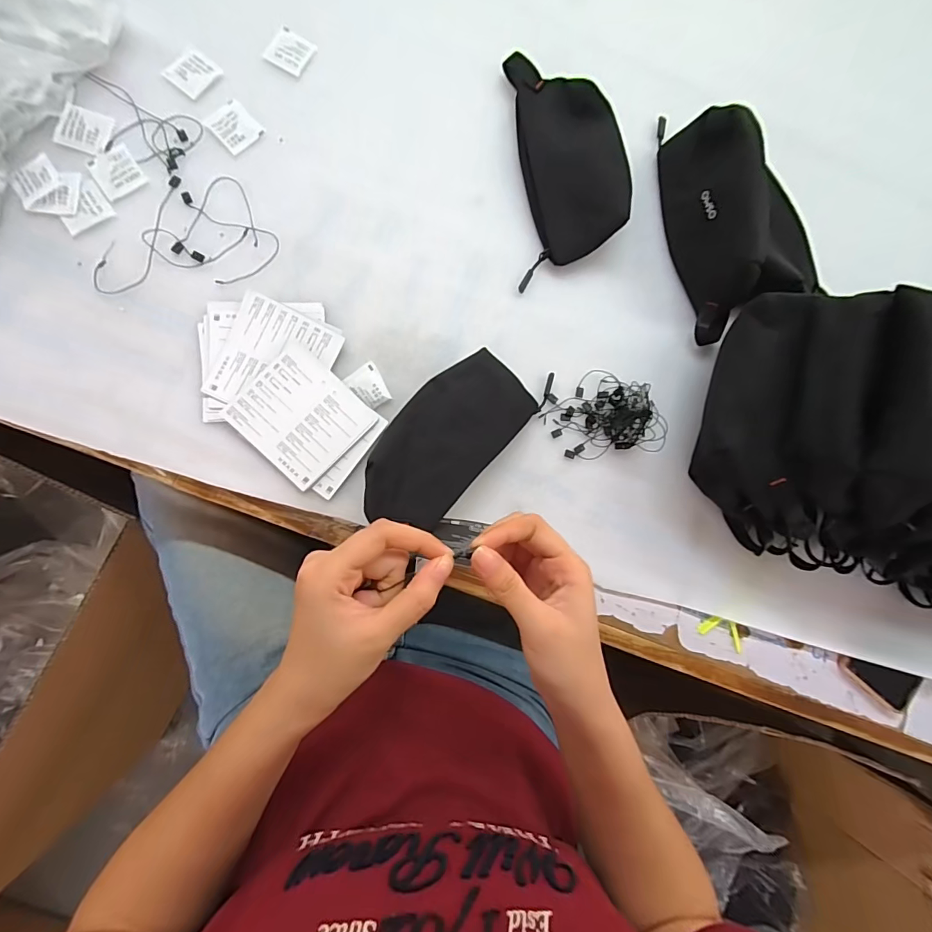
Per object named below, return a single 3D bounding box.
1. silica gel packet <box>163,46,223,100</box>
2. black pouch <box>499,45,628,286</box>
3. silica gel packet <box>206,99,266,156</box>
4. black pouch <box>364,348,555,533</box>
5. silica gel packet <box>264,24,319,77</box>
[{"bbox_3d":[-0.264,-0.381,0.421,0.040,0.004,0.043,38,82,-1],"label":"silica gel packet"},{"bbox_3d":[0.101,-0.293,0.427,0.101,0.030,0.207,-2,84,-6],"label":"black pouch"},{"bbox_3d":[-0.224,-0.328,0.423,0.041,0.004,0.044,-44,90,-9],"label":"silica gel packet"},{"bbox_3d":[-0.007,-0.033,0.373,0.084,0.025,0.197,44,62,0],"label":"black pouch"},{"bbox_3d":[-0.172,-0.410,0.430,0.039,0.004,0.044,25,82,-3],"label":"silica gel packet"}]

